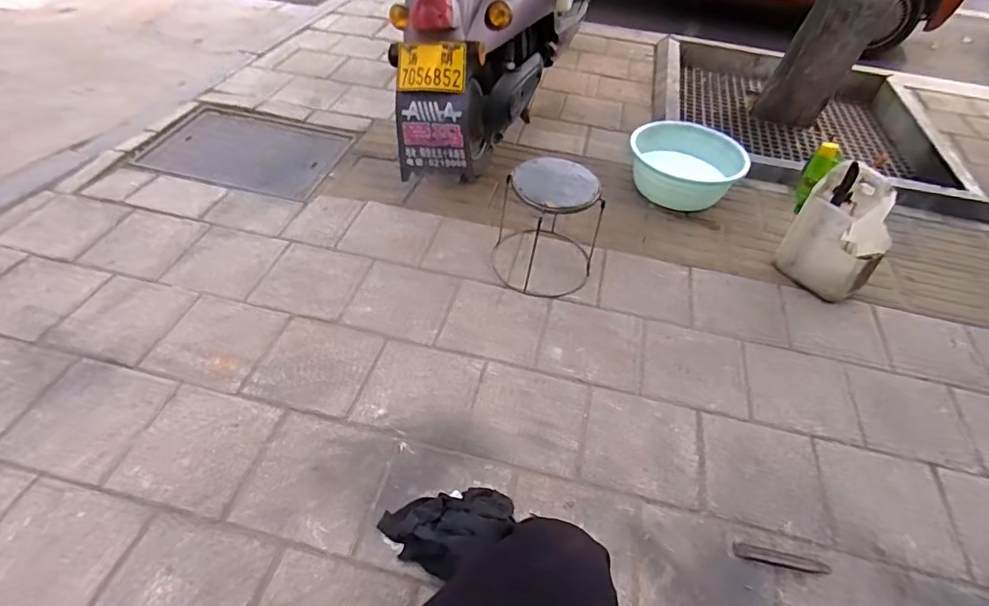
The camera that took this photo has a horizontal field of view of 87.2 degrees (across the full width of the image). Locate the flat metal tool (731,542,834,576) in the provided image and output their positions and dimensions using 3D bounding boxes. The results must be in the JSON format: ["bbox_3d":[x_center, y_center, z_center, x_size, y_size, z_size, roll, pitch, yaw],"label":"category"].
[{"bbox_3d":[0.537,0.480,0.973,0.173,0.007,0.027,11,48,5],"label":"flat metal tool"}]

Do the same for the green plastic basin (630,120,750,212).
[{"bbox_3d":[0.631,-0.468,1.740,0.349,0.155,0.349,3,48,-3],"label":"green plastic basin"}]

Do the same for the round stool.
[{"bbox_3d":[0.139,-0.205,1.368,0.259,0.280,0.252,3,48,-3],"label":"round stool"}]

